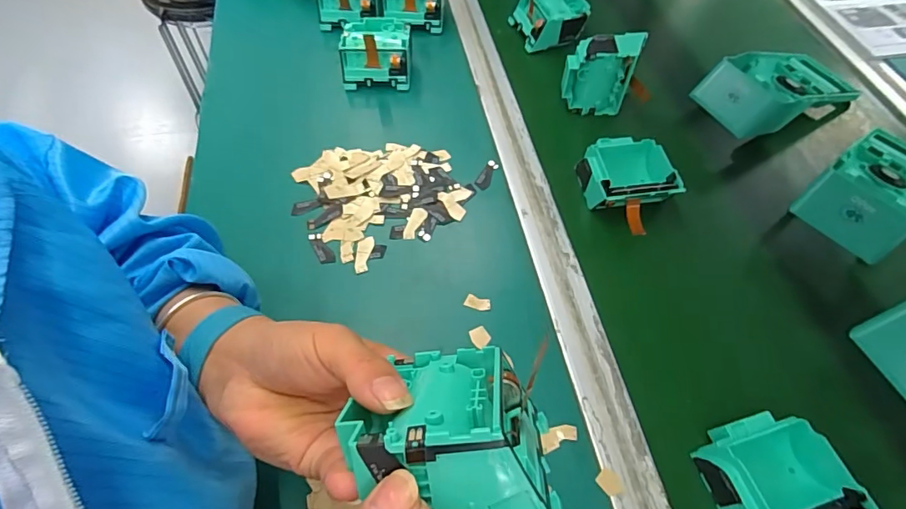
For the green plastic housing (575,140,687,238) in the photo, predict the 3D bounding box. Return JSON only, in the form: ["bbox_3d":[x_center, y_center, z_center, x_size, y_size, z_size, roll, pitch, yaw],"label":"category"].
[{"bbox_3d":[0.160,-0.066,0.456,0.077,0.043,0.086,-2,54,0],"label":"green plastic housing"}]

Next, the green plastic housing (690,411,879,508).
[{"bbox_3d":[0.206,0.146,0.313,0.074,0.035,0.077,-16,55,-9],"label":"green plastic housing"}]

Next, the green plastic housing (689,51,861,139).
[{"bbox_3d":[0.346,-0.177,0.520,0.174,0.059,0.088,-29,58,-18],"label":"green plastic housing"}]

